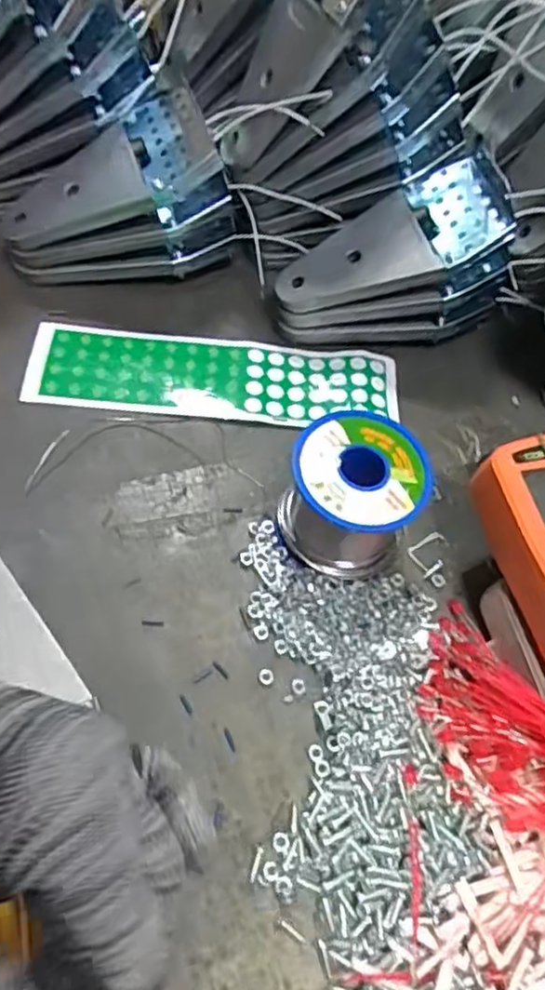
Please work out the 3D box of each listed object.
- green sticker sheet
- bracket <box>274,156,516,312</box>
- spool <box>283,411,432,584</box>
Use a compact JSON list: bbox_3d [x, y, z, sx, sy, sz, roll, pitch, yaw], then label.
[{"bbox_3d":[-0.033,-0.071,0.412,0.217,0.006,0.059,5,57,-4],"label":"green sticker sheet"},{"bbox_3d":[0.067,-0.151,0.413,0.136,0.017,0.068,-24,61,9],"label":"bracket"},{"bbox_3d":[0.040,0.000,0.343,0.064,0.060,0.066,4,59,-6],"label":"spool"}]

